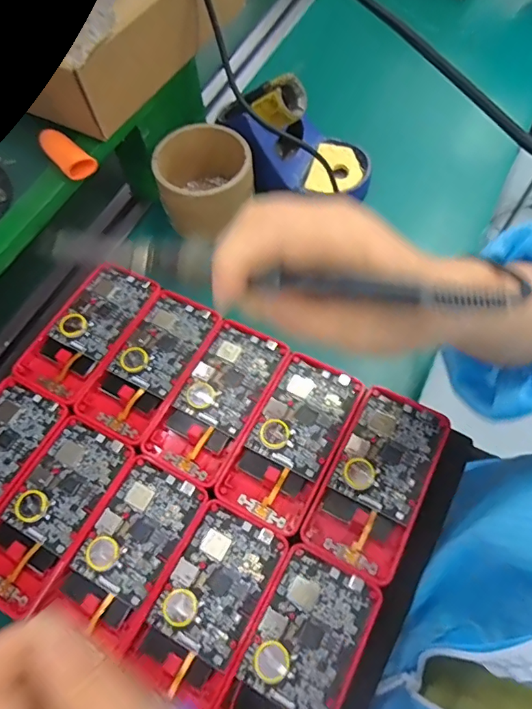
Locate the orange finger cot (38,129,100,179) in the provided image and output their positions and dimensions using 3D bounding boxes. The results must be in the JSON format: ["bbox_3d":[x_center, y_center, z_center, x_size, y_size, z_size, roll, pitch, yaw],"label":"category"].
[{"bbox_3d":[-0.144,-0.144,0.341,0.043,0.014,0.023,39,72,20],"label":"orange finger cot"}]

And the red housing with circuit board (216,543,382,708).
[{"bbox_3d":[0.018,0.180,0.277,0.061,0.007,0.117,24,68,15],"label":"red housing with circuit board"}]

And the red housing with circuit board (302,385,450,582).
[{"bbox_3d":[0.076,0.082,0.321,0.062,0.007,0.120,24,68,15],"label":"red housing with circuit board"}]

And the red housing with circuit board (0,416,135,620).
[{"bbox_3d":[-0.147,0.104,0.324,0.066,0.011,0.121,22,67,14],"label":"red housing with circuit board"}]

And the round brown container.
[{"bbox_3d":[-0.056,-0.153,0.430,0.082,0.060,0.083,-1,64,3],"label":"round brown container"}]

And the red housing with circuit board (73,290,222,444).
[{"bbox_3d":[-0.089,0.005,0.370,0.059,0.007,0.120,25,68,15],"label":"red housing with circuit board"}]

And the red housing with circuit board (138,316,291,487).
[{"bbox_3d":[-0.034,0.031,0.354,0.059,0.006,0.121,25,68,15],"label":"red housing with circuit board"}]

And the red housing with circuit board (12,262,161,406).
[{"bbox_3d":[-0.144,-0.022,0.388,0.065,0.008,0.121,25,68,15],"label":"red housing with circuit board"}]

